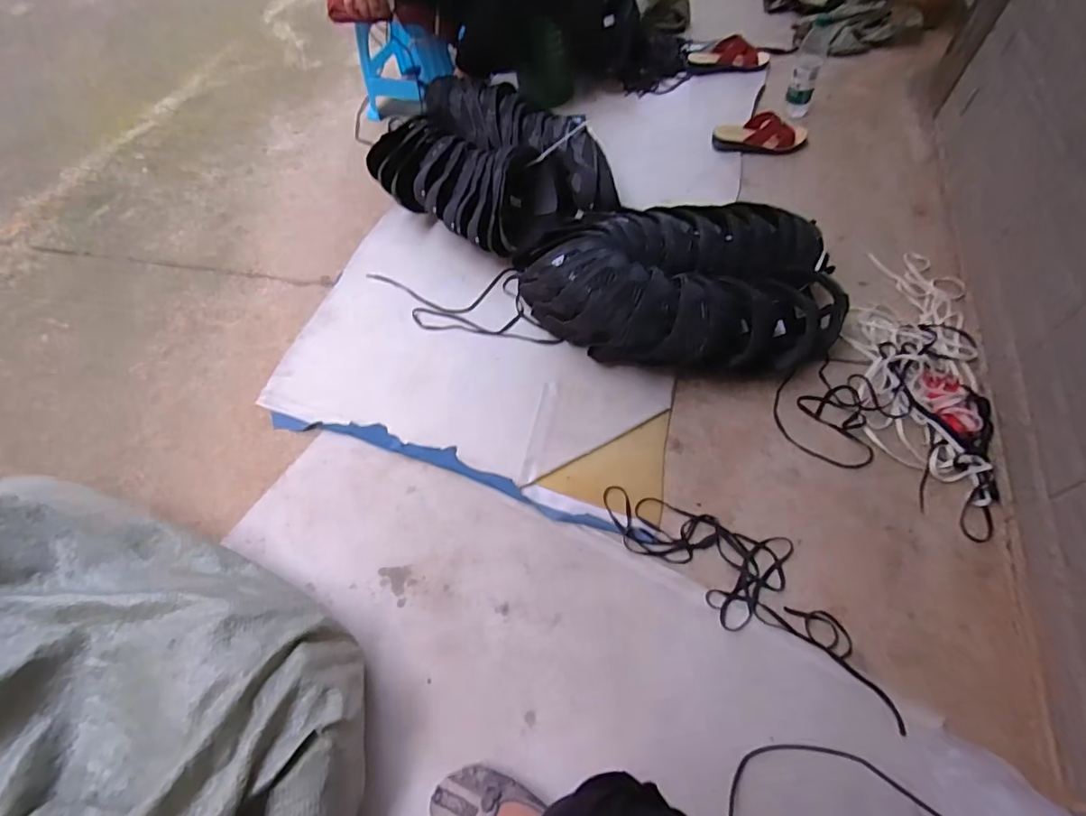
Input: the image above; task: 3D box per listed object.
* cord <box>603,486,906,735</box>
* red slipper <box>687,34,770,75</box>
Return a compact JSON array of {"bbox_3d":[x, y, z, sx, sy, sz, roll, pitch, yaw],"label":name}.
[{"bbox_3d":[0.300,0.247,0.789,0.456,0.015,0.147,33,66,23],"label":"cord"},{"bbox_3d":[0.531,-1.001,1.507,0.218,0.066,0.094,6,58,8],"label":"red slipper"}]

